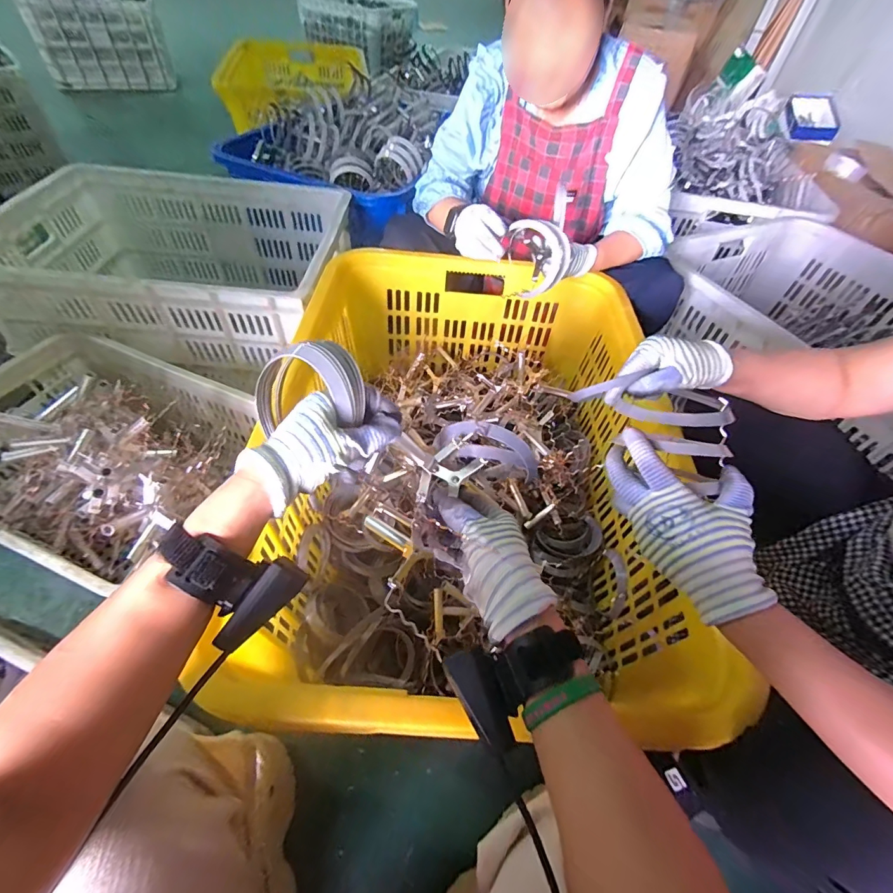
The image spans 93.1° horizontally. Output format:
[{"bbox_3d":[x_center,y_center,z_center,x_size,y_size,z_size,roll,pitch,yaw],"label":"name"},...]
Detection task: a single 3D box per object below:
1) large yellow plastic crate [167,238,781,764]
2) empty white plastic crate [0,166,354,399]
[{"bbox_3d":[0.036,0.044,0.771,0.559,0.378,0.825,4,51,-2],"label":"large yellow plastic crate"},{"bbox_3d":[-0.597,-0.410,0.993,0.691,0.279,0.489,6,51,-1],"label":"empty white plastic crate"}]

